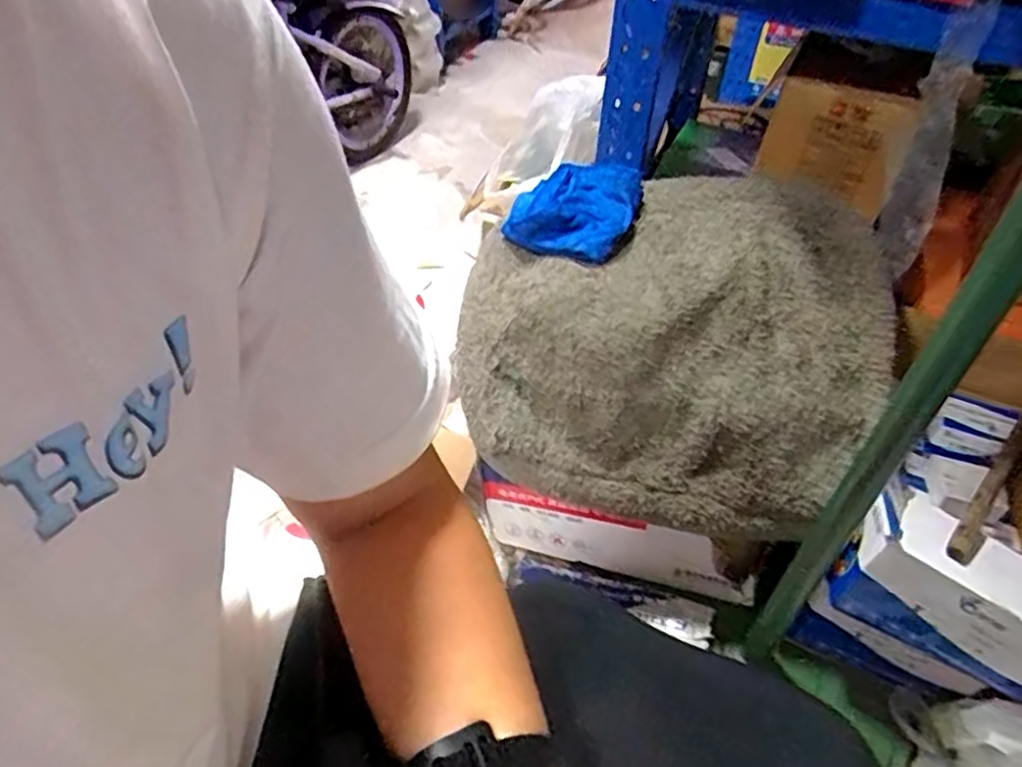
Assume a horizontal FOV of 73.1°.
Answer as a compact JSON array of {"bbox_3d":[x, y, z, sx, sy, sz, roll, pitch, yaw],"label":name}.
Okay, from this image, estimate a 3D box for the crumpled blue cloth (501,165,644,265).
[{"bbox_3d":[0.090,-0.241,0.953,0.161,0.034,0.155,24,83,12],"label":"crumpled blue cloth"}]

